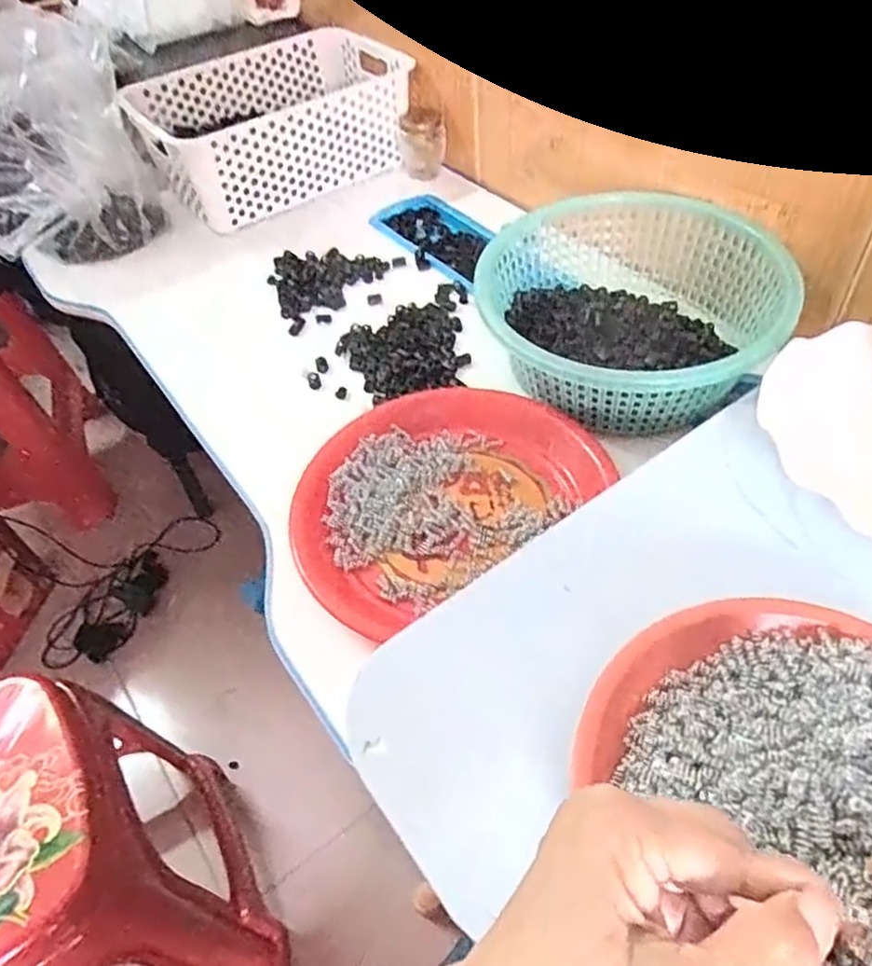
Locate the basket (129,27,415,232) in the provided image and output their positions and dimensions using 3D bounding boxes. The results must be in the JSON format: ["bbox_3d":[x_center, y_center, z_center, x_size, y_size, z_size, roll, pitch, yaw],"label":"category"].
[{"bbox_3d":[-0.190,-0.425,0.838,0.297,0.105,0.188,-32,54,-20],"label":"basket"}]

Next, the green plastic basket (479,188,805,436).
[{"bbox_3d":[0.159,-0.140,0.579,0.230,0.089,0.206,18,54,20],"label":"green plastic basket"}]

